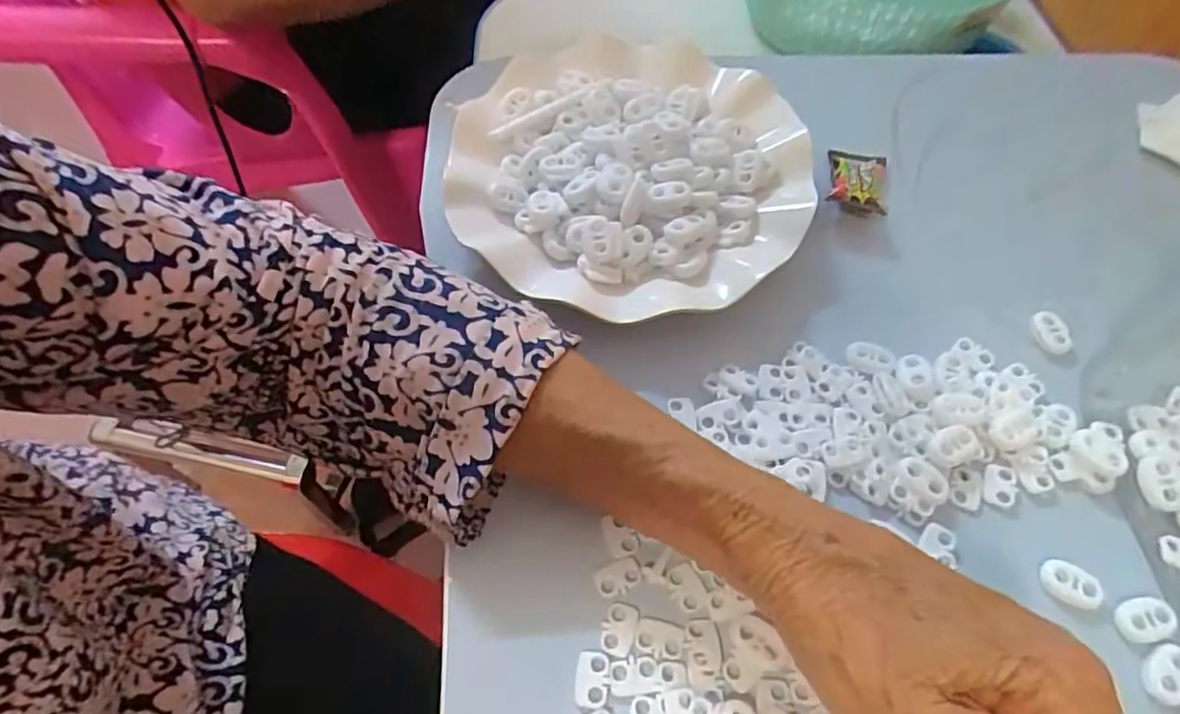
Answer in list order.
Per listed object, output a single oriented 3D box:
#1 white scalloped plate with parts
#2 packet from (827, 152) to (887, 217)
[{"bbox_3d":[0.018,-0.099,0.345,0.181,0.050,0.193,-28,64,-18],"label":"white scalloped plate with parts"},{"bbox_3d":[0.145,-0.096,0.348,0.030,0.023,0.049,14,59,6],"label":"packet"}]

